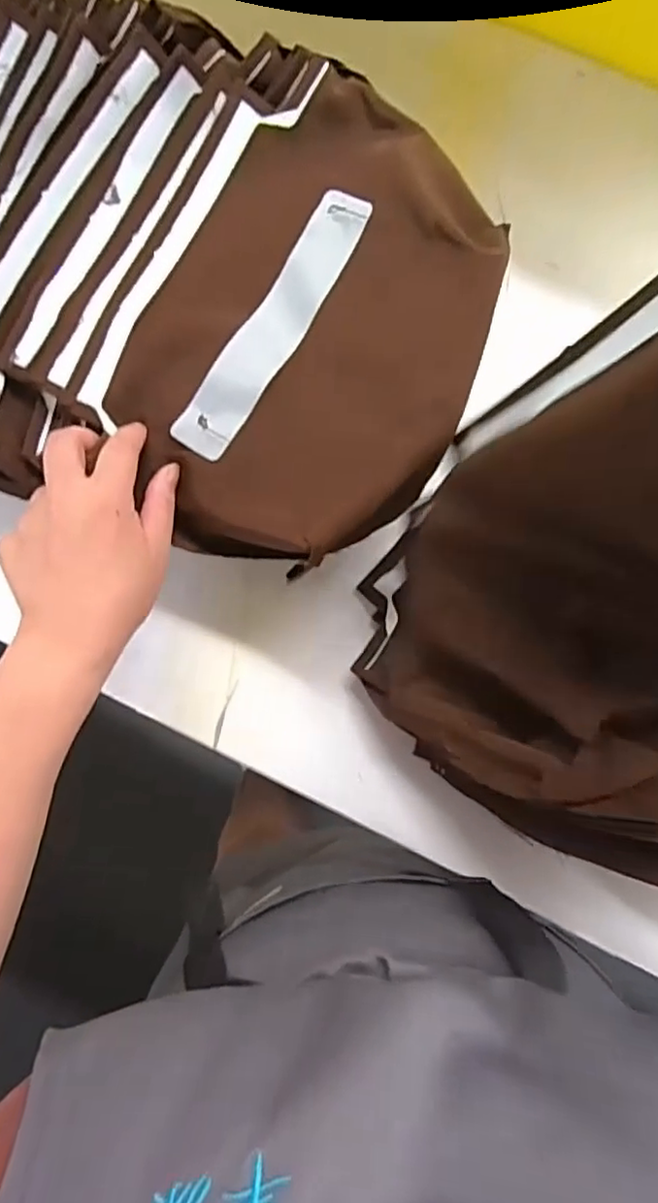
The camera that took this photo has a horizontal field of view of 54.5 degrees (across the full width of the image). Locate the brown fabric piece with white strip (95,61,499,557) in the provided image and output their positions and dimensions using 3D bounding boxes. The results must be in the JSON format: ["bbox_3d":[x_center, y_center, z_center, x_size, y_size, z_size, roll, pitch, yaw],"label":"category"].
[{"bbox_3d":[-0.006,-0.170,0.402,0.205,0.033,0.294,29,86,6],"label":"brown fabric piece with white strip"}]

